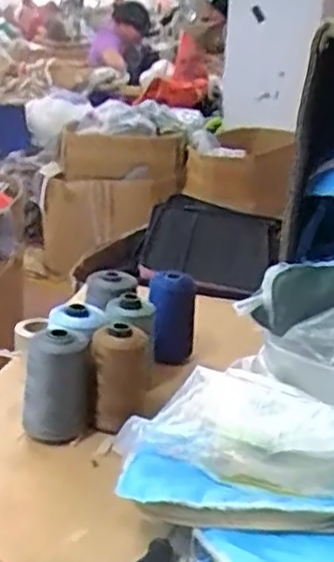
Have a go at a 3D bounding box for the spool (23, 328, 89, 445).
[{"bbox_3d":[-0.118,0.112,0.749,0.066,0.121,0.058,0,22,-6],"label":"spool"}]

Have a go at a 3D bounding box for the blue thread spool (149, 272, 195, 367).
[{"bbox_3d":[0.006,0.054,0.913,0.058,0.122,0.046,2,22,-1],"label":"blue thread spool"}]

